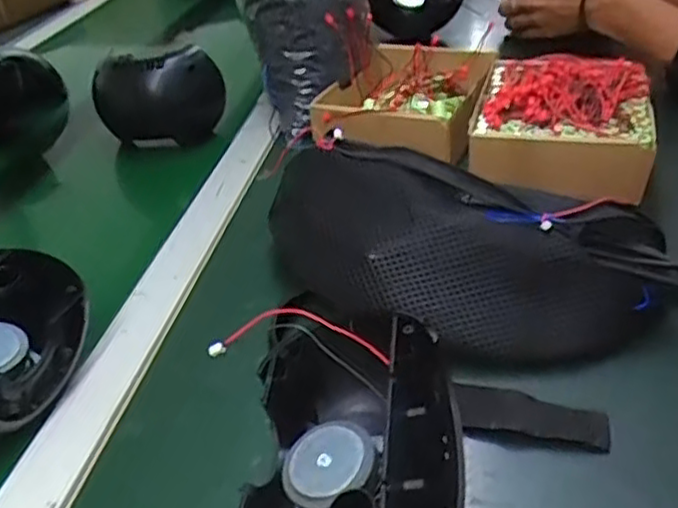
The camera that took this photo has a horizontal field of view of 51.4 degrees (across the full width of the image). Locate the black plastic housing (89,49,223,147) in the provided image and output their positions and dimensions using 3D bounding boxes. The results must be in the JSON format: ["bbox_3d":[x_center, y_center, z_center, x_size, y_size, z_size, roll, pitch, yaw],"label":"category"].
[{"bbox_3d":[-0.174,-0.151,0.683,0.121,0.082,0.042,-11,35,-6],"label":"black plastic housing"}]

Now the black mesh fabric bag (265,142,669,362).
[{"bbox_3d":[0.062,-0.004,0.457,0.259,0.085,0.115,15,40,28],"label":"black mesh fabric bag"}]

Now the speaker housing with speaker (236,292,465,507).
[{"bbox_3d":[0.006,0.099,0.323,0.097,0.080,0.141,0,35,9],"label":"speaker housing with speaker"}]

